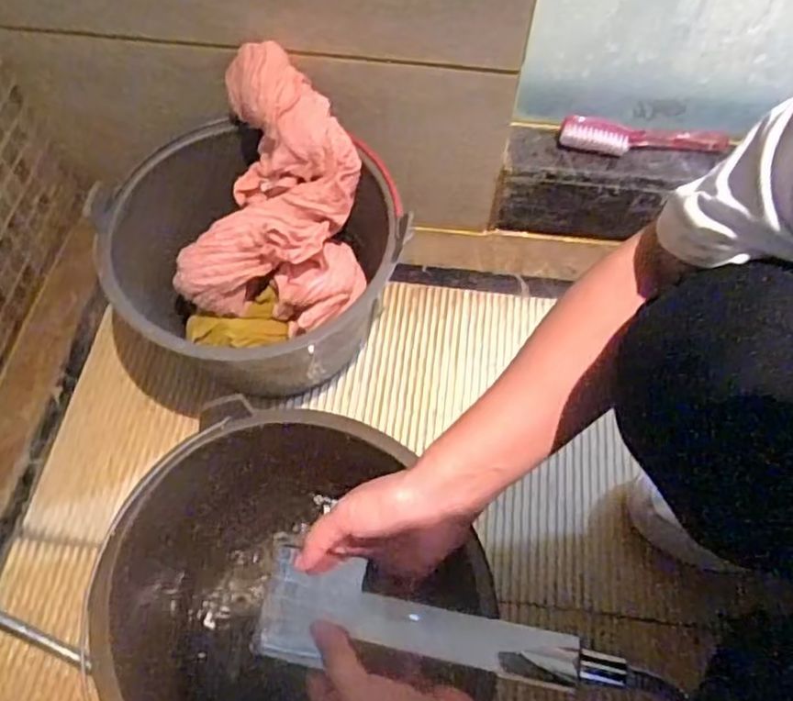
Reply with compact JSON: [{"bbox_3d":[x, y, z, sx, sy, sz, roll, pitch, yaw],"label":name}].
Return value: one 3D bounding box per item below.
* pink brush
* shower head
[{"bbox_3d":[0.284,-0.242,0.757,0.192,0.030,0.031,3,61,1],"label":"pink brush"},{"bbox_3d":[0.021,0.185,0.443,0.243,0.031,0.077,8,61,12],"label":"shower head"}]

